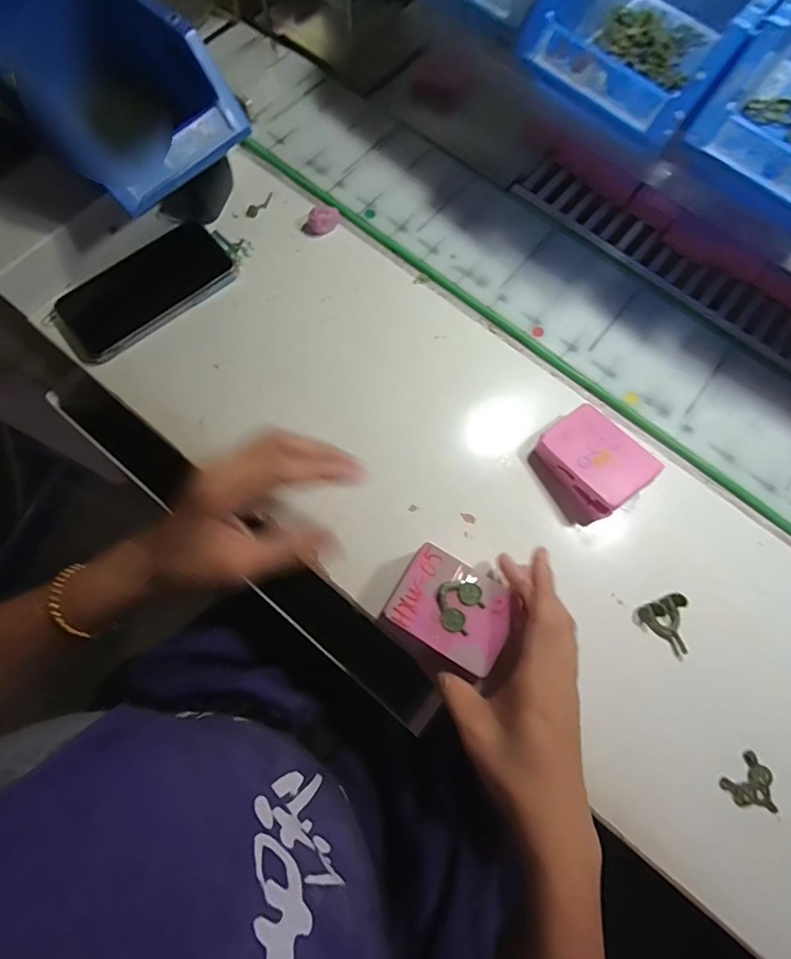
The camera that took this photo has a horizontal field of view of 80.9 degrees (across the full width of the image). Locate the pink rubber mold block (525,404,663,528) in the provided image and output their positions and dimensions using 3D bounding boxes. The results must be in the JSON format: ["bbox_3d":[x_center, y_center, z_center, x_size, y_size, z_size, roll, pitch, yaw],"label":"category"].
[{"bbox_3d":[0.151,-0.014,0.361,0.064,0.034,0.078,-36,79,-10],"label":"pink rubber mold block"}]

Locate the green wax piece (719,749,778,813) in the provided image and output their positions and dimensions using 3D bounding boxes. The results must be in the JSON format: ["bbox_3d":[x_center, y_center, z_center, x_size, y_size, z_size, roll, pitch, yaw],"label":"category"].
[{"bbox_3d":[0.248,0.213,0.319,0.032,0.008,0.034,-41,80,-11],"label":"green wax piece"}]

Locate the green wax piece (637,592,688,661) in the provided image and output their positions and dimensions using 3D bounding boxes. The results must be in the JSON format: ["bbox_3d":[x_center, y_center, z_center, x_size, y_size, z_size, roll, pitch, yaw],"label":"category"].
[{"bbox_3d":[0.206,0.104,0.344,0.043,0.009,0.035,43,79,9],"label":"green wax piece"}]

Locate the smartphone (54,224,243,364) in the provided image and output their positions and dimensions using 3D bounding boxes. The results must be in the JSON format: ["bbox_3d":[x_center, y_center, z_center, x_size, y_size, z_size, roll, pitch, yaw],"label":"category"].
[{"bbox_3d":[-0.218,-0.163,0.400,0.152,0.011,0.076,-37,79,-10],"label":"smartphone"}]

